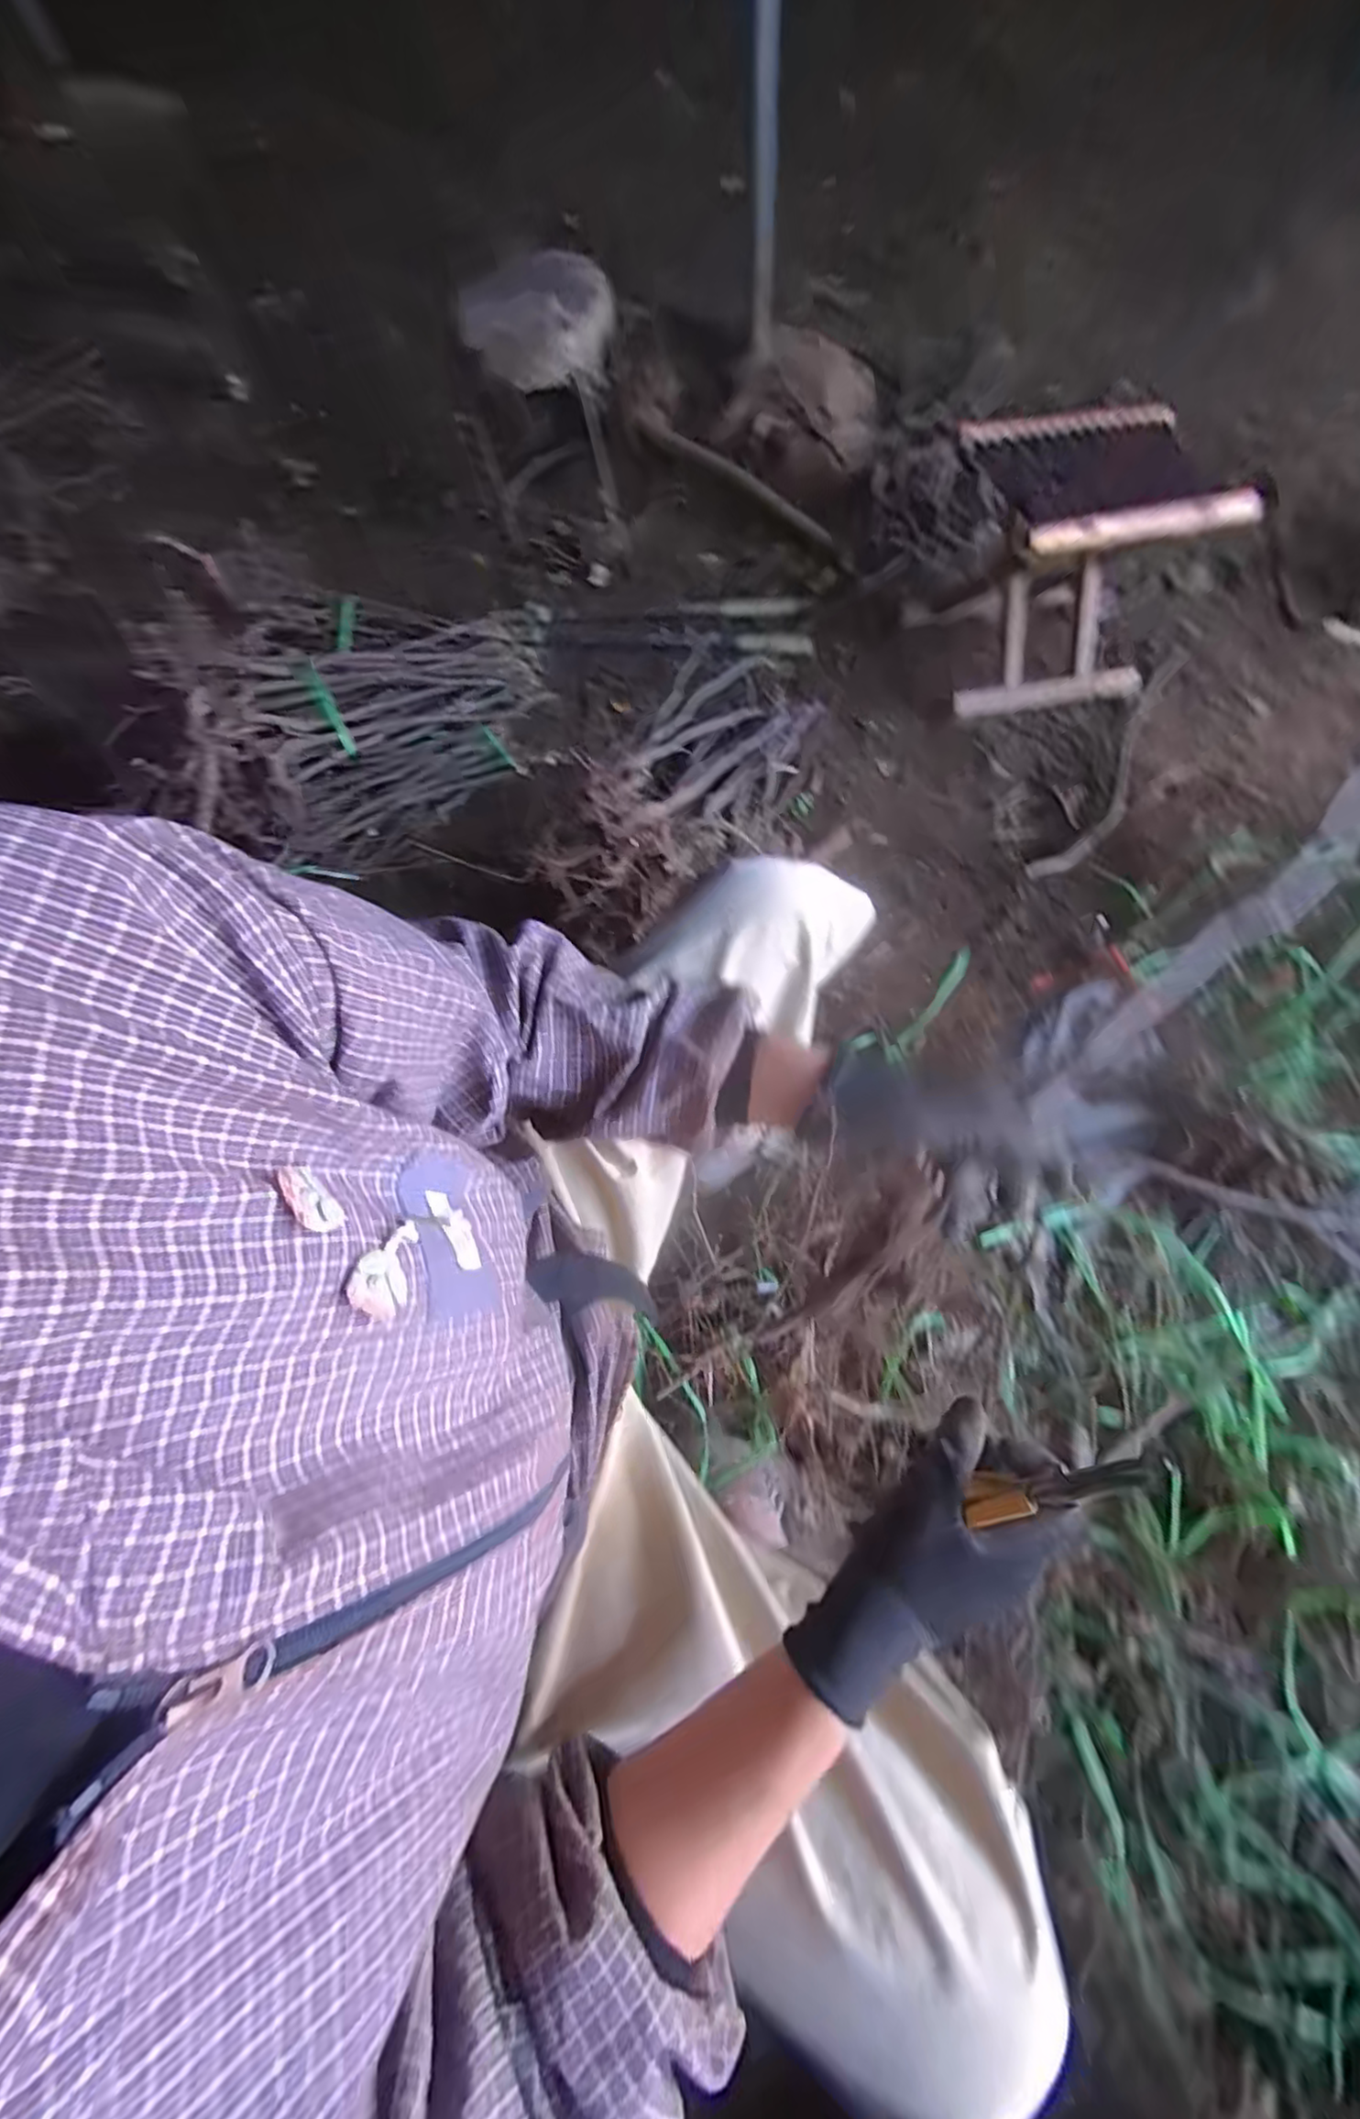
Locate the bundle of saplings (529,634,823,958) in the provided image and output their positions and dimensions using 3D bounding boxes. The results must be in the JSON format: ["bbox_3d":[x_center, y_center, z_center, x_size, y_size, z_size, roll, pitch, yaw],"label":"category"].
[{"bbox_3d":[0.034,-0.418,1.019,0.207,0.193,0.633,27,52,10],"label":"bundle of saplings"}]

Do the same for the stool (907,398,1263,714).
[{"bbox_3d":[0.607,-0.789,1.084,0.365,0.291,0.301,-10,69,2],"label":"stool"}]

